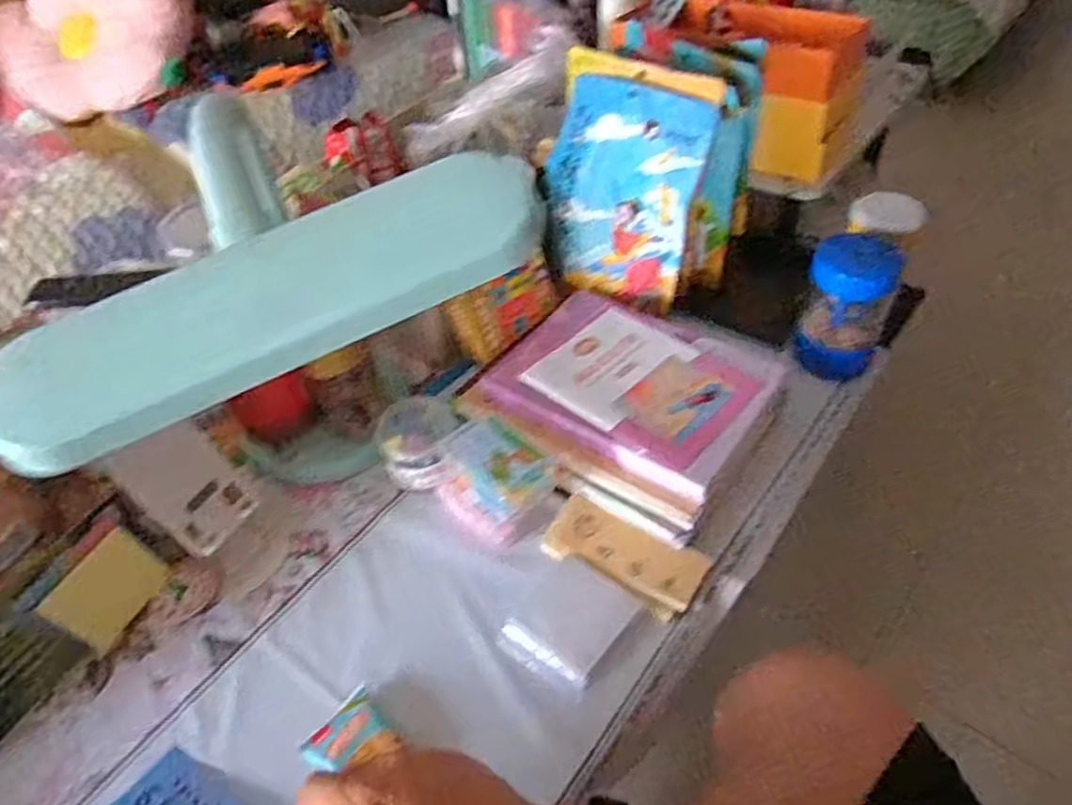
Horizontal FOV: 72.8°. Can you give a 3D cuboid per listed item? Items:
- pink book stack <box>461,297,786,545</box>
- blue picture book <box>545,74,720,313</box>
[{"bbox_3d":[0.081,-0.008,0.681,0.247,0.051,0.221,25,54,26],"label":"pink book stack"},{"bbox_3d":[0.085,-0.214,0.733,0.160,0.196,0.036,23,31,21],"label":"blue picture book"}]

